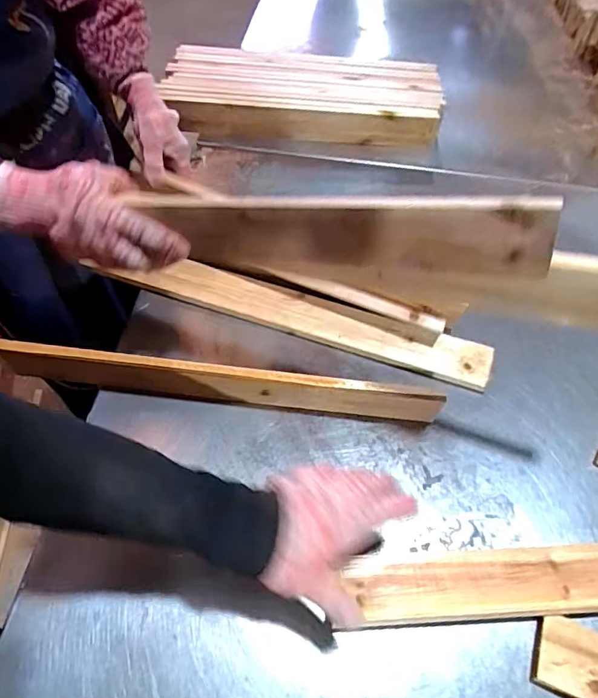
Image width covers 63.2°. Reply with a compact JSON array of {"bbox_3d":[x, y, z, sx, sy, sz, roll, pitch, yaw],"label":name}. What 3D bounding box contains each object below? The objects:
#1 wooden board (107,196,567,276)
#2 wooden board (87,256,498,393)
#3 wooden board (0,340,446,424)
[{"bbox_3d":[0.023,-0.096,0.411,0.339,0.068,0.017,8,54,22],"label":"wooden board"},{"bbox_3d":[-0.003,-0.044,0.634,0.488,0.024,0.059,16,57,10],"label":"wooden board"},{"bbox_3d":[-0.088,0.036,0.552,0.484,0.069,0.021,6,56,3],"label":"wooden board"}]

